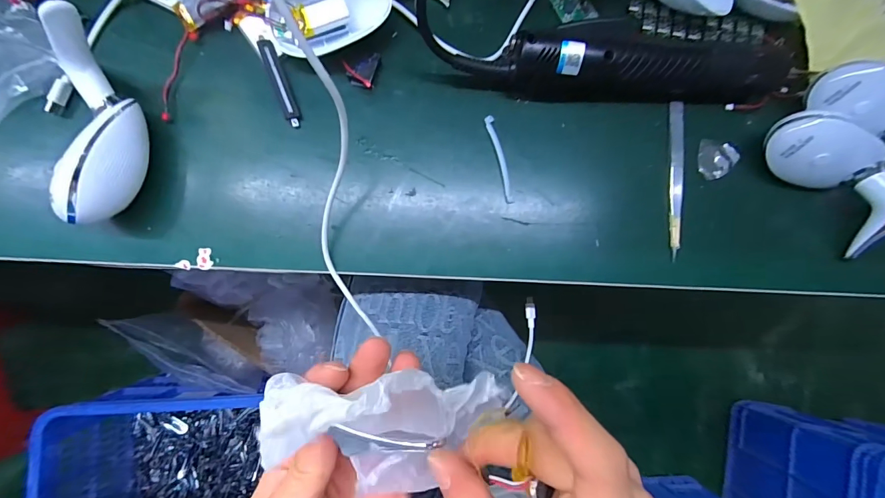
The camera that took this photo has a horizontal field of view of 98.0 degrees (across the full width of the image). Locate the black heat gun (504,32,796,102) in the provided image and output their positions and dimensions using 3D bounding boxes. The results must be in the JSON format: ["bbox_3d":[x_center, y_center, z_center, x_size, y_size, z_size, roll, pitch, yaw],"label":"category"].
[{"bbox_3d":[0.156,-0.132,0.280,0.219,0.042,0.039,-2,85,-4],"label":"black heat gun"}]

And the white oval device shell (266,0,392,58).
[{"bbox_3d":[-0.077,-0.162,0.268,0.080,0.033,0.045,-22,86,-5],"label":"white oval device shell"}]

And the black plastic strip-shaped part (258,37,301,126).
[{"bbox_3d":[-0.116,-0.119,0.274,0.010,0.009,0.063,-20,86,-5],"label":"black plastic strip-shaped part"}]

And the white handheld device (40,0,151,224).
[{"bbox_3d":[-0.214,-0.076,0.236,0.031,0.049,0.116,1,99,-4],"label":"white handheld device"}]

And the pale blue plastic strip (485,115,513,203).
[{"bbox_3d":[0.043,-0.067,0.286,0.007,0.004,0.066,-14,86,-5],"label":"pale blue plastic strip"}]

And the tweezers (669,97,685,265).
[{"bbox_3d":[0.179,-0.053,0.294,0.009,0.007,0.120,2,85,-3],"label":"tweezers"}]

